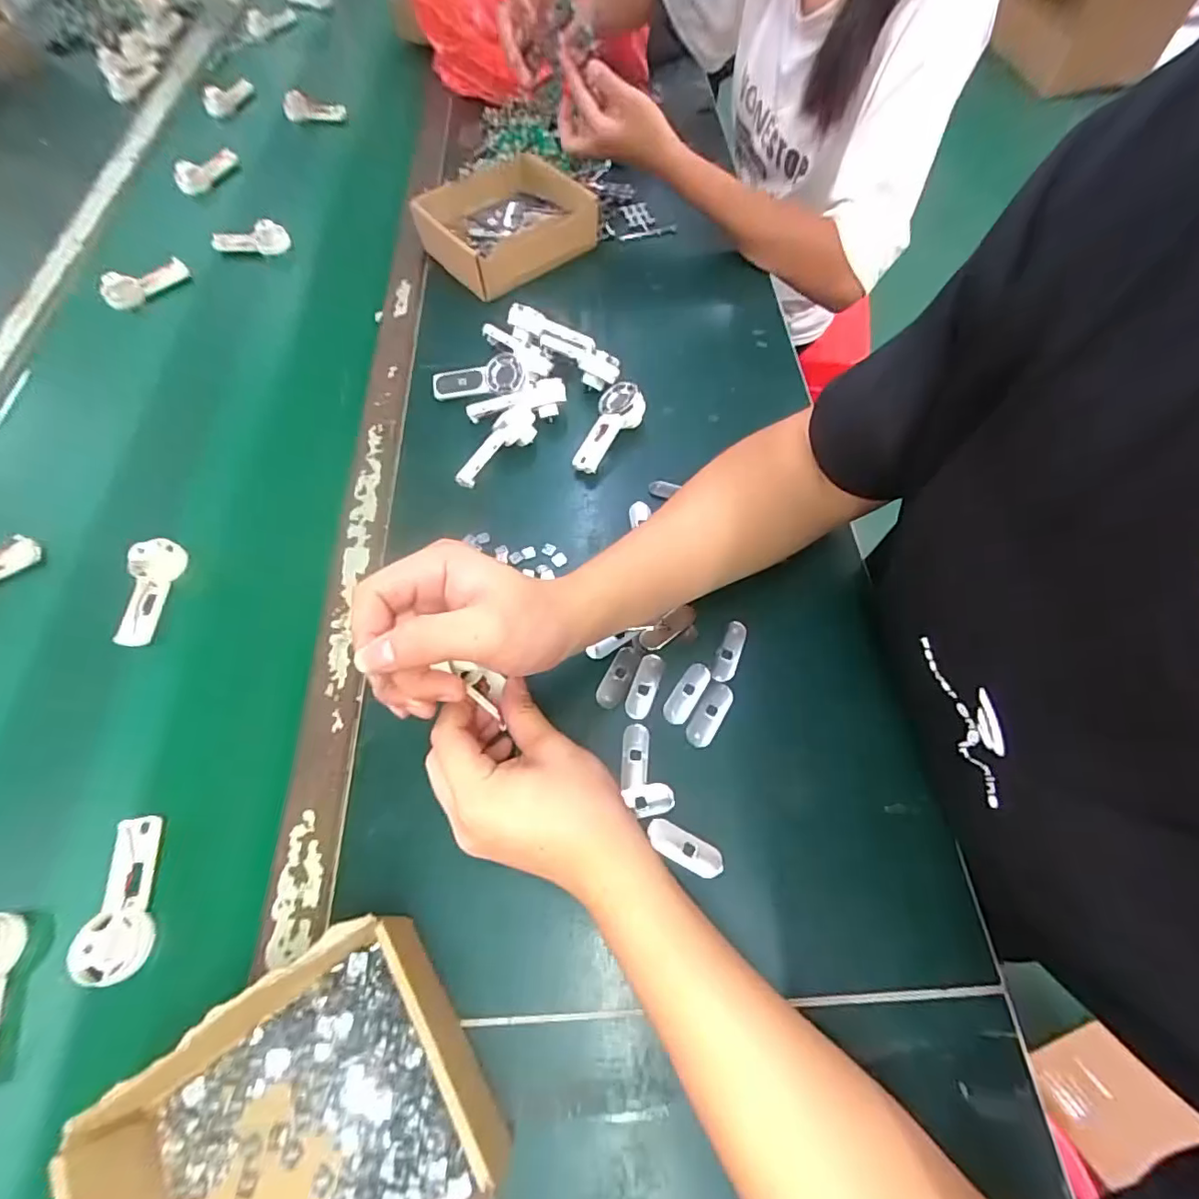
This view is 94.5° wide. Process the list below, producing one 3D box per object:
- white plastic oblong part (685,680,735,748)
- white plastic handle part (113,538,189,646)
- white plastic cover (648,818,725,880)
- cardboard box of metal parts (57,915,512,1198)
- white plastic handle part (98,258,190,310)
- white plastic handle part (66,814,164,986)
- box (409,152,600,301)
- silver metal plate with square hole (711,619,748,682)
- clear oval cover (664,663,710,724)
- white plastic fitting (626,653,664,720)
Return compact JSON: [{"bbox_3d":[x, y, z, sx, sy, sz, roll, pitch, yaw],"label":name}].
[{"bbox_3d":[0.080,0.083,0.402,0.019,0.004,0.051,29,67,16],"label":"white plastic oblong part"},{"bbox_3d":[-0.377,-0.008,0.459,0.008,0.038,0.091,-14,59,42],"label":"white plastic handle part"},{"bbox_3d":[0.055,0.161,0.358,0.051,0.004,0.019,26,66,15],"label":"white plastic cover"},{"bbox_3d":[-0.152,0.278,0.279,0.183,0.055,0.148,-34,66,-15],"label":"cardboard box of metal parts"},{"bbox_3d":[-0.524,-0.366,0.640,0.093,0.038,0.018,-31,66,-13],"label":"white plastic handle part"},{"bbox_3d":[-0.307,0.192,0.359,0.037,0.019,0.093,16,46,-37],"label":"white plastic handle part"},{"bbox_3d":[-0.108,-0.436,0.646,0.175,0.059,0.147,-40,68,-17],"label":"box"},{"bbox_3d":[0.101,0.040,0.426,0.015,0.004,0.053,20,65,12],"label":"silver metal plate with square hole"},{"bbox_3d":[0.065,0.068,0.409,0.019,0.004,0.050,32,68,17],"label":"clear oval cover"},{"bbox_3d":[0.033,0.063,0.412,0.019,0.004,0.049,18,65,11],"label":"white plastic fitting"}]

